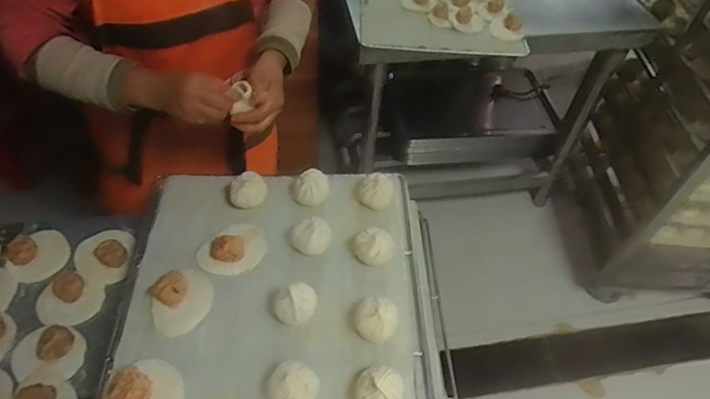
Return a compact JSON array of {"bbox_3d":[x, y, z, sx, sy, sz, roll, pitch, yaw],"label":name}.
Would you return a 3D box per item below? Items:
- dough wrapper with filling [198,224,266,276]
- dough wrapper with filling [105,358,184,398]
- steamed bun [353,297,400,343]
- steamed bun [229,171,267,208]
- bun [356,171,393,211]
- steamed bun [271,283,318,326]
[{"bbox_3d":[-0.174,0.067,0.716,0.078,0.035,0.094,35,57,22],"label":"dough wrapper with filling"},{"bbox_3d":[-0.249,0.230,0.588,0.088,0.041,0.085,15,52,8],"label":"dough wrapper with filling"},{"bbox_3d":[0.027,0.152,0.630,0.055,0.041,0.051,2,51,-2],"label":"steamed bun"},{"bbox_3d":[-0.164,-0.016,0.763,0.054,0.035,0.049,-6,52,-8],"label":"steamed bun"},{"bbox_3d":[0.032,-0.014,0.769,0.054,0.049,0.052,2,51,-2],"label":"bun"},{"bbox_3d":[-0.076,0.136,0.648,0.061,0.039,0.047,-8,52,-10],"label":"steamed bun"}]

